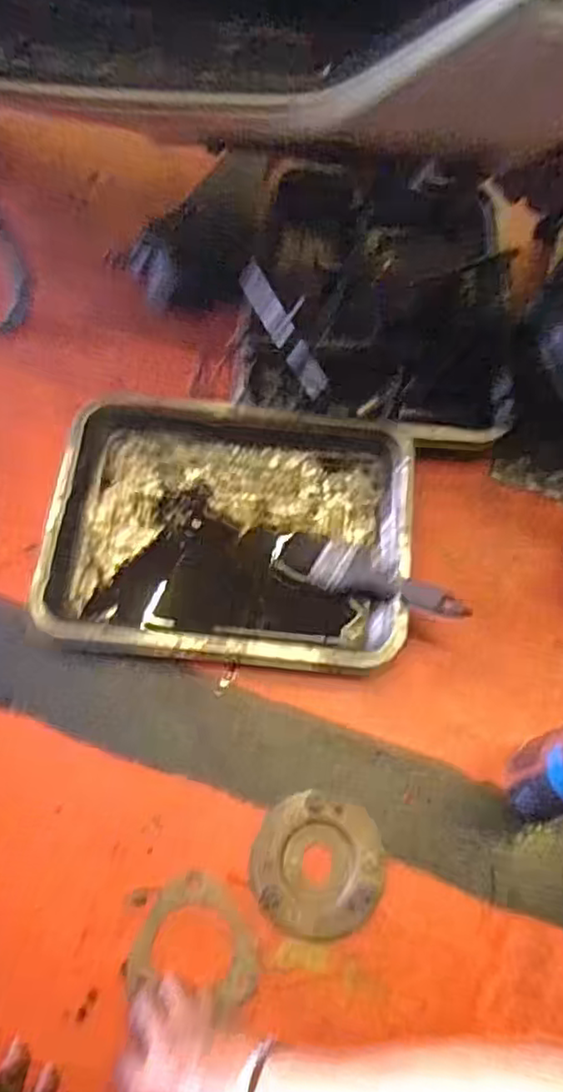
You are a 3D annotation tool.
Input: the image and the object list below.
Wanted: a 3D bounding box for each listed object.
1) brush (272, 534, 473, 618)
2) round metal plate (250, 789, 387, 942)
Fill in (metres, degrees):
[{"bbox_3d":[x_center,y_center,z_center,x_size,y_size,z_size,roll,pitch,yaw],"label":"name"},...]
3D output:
[{"bbox_3d":[0.082,0.029,0.616,0.196,0.030,0.057,19,67,26],"label":"brush"},{"bbox_3d":[0.030,0.264,0.537,0.106,0.007,0.103,0,65,1],"label":"round metal plate"}]

